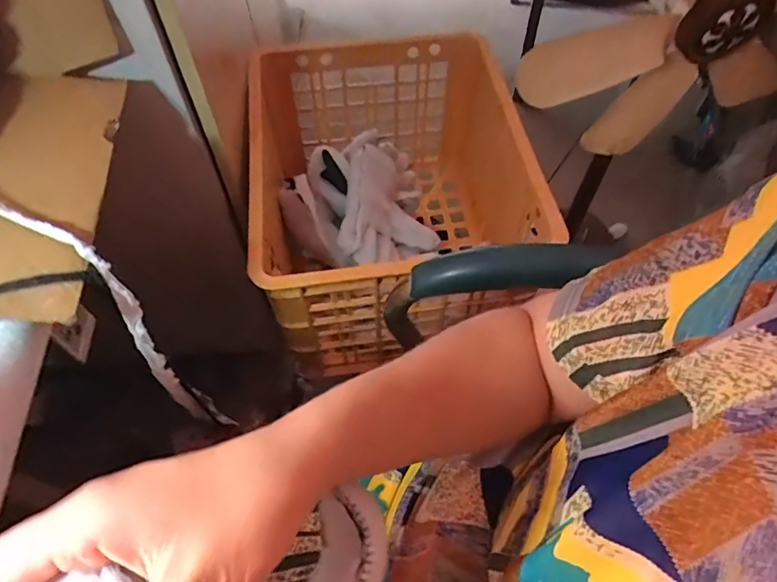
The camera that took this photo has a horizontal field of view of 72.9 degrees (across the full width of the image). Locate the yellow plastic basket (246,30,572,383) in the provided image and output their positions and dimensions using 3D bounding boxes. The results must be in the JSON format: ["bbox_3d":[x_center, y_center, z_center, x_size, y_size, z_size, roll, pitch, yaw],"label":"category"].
[{"bbox_3d":[-0.004,-0.146,0.833,0.371,0.296,0.444,-8,58,-6],"label":"yellow plastic basket"}]

